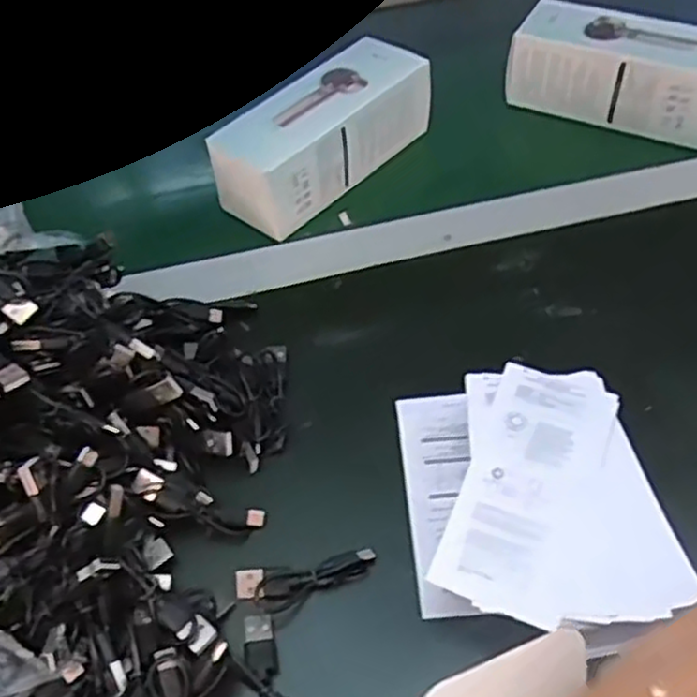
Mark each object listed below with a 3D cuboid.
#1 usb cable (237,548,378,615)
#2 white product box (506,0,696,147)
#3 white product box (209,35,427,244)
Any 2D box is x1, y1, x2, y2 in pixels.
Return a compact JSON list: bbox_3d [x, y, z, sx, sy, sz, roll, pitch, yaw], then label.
[{"bbox_3d":[-0.019,0.108,0.342,0.064,0.009,0.018,-9,49,-4],"label":"usb cable"},{"bbox_3d":[0.203,-0.202,0.534,0.161,0.057,0.059,25,55,23],"label":"white product box"},{"bbox_3d":[-0.017,-0.152,0.517,0.061,0.058,0.158,32,58,27],"label":"white product box"}]

